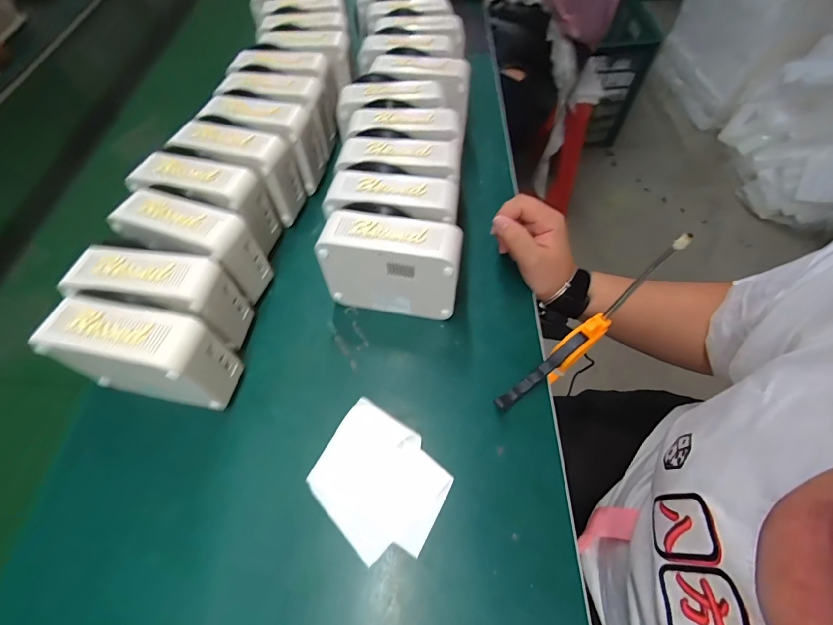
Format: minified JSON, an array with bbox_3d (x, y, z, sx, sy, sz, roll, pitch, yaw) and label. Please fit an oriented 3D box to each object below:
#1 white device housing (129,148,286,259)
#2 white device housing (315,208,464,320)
[{"bbox_3d":[-0.223,-0.111,0.420,0.118,0.106,0.053,11,61,9],"label":"white device housing"},{"bbox_3d":[-0.022,-0.045,0.371,0.125,0.098,0.047,8,61,7],"label":"white device housing"}]

